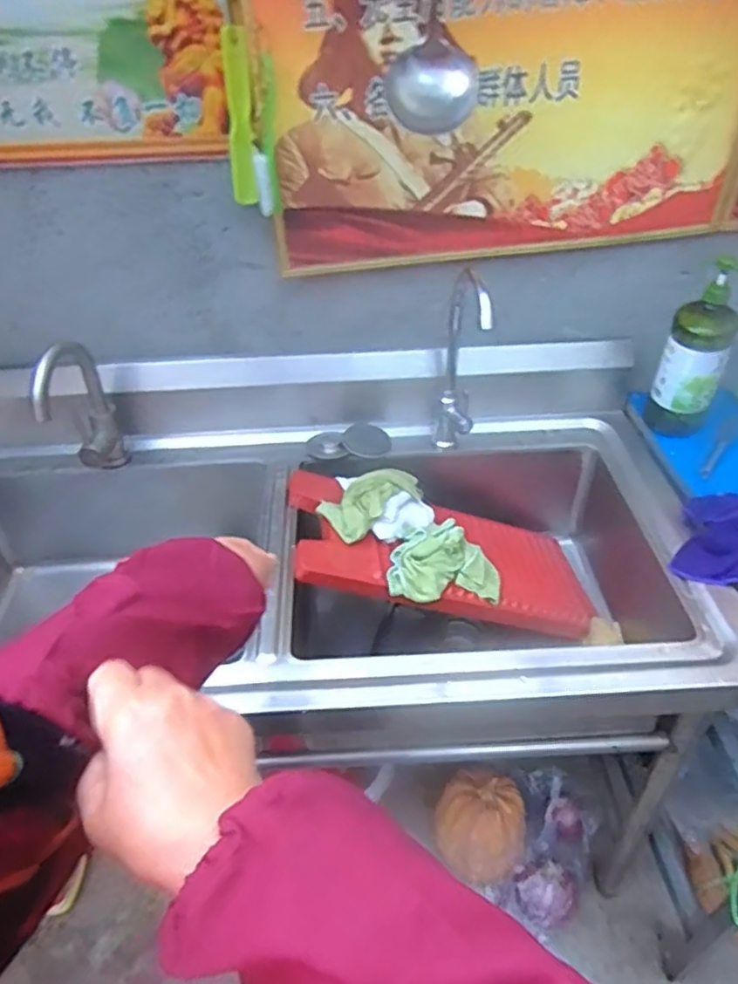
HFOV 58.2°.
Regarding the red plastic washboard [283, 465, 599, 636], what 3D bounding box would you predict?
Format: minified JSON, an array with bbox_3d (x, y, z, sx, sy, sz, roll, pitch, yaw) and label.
[{"bbox_3d":[0.127,0.100,1.022,0.509,0.034,0.207,16,39,-20],"label":"red plastic washboard"}]

